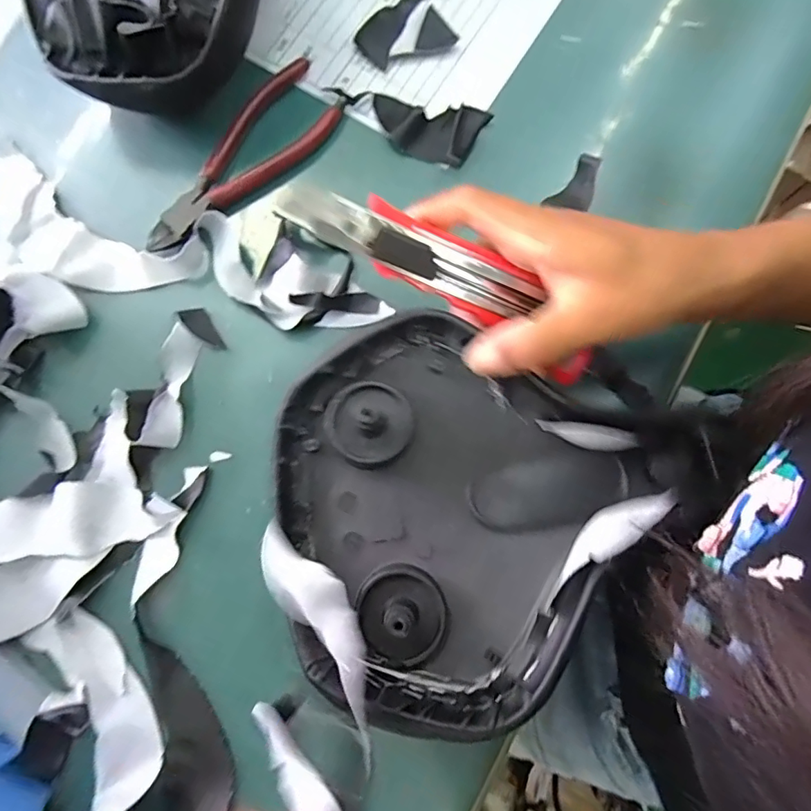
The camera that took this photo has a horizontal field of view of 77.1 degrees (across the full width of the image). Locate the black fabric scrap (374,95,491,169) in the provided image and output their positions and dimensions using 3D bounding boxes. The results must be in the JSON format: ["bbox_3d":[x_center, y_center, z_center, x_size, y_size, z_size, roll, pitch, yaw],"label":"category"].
[{"bbox_3d":[0.012,-0.175,0.321,0.072,0.011,0.034,14,82,4],"label":"black fabric scrap"}]

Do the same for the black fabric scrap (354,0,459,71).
[{"bbox_3d":[0.008,-0.250,0.336,0.049,0.008,0.072,43,84,7],"label":"black fabric scrap"}]

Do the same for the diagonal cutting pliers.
[{"bbox_3d":[-0.102,-0.152,0.320,0.053,0.011,0.150,40,84,7],"label":"diagonal cutting pliers"}]

